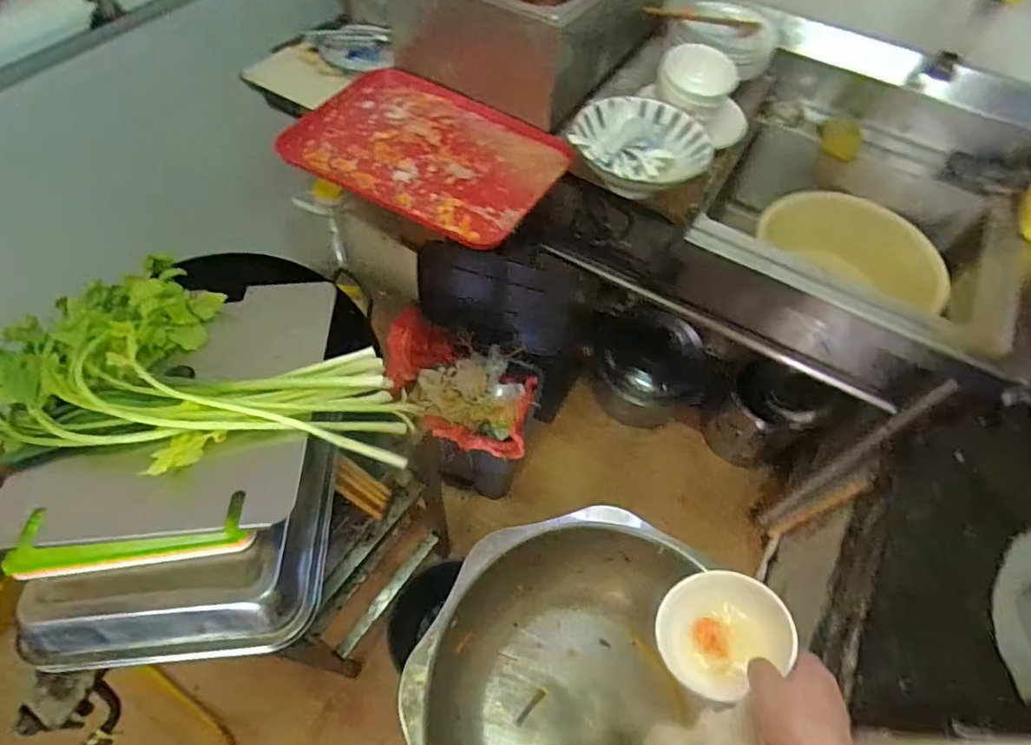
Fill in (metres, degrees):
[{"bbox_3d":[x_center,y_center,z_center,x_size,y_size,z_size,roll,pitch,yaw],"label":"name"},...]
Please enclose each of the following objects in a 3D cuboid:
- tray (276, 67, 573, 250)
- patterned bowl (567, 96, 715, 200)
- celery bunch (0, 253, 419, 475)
[{"bbox_3d":[-0.125,-0.328,0.805,0.365,0.023,0.270,27,60,13],"label":"tray"},{"bbox_3d":[0.177,-0.327,0.803,0.195,0.051,0.178,9,58,2],"label":"patterned bowl"},{"bbox_3d":[-0.325,-0.018,0.578,0.440,0.079,0.261,3,57,-1],"label":"celery bunch"}]

